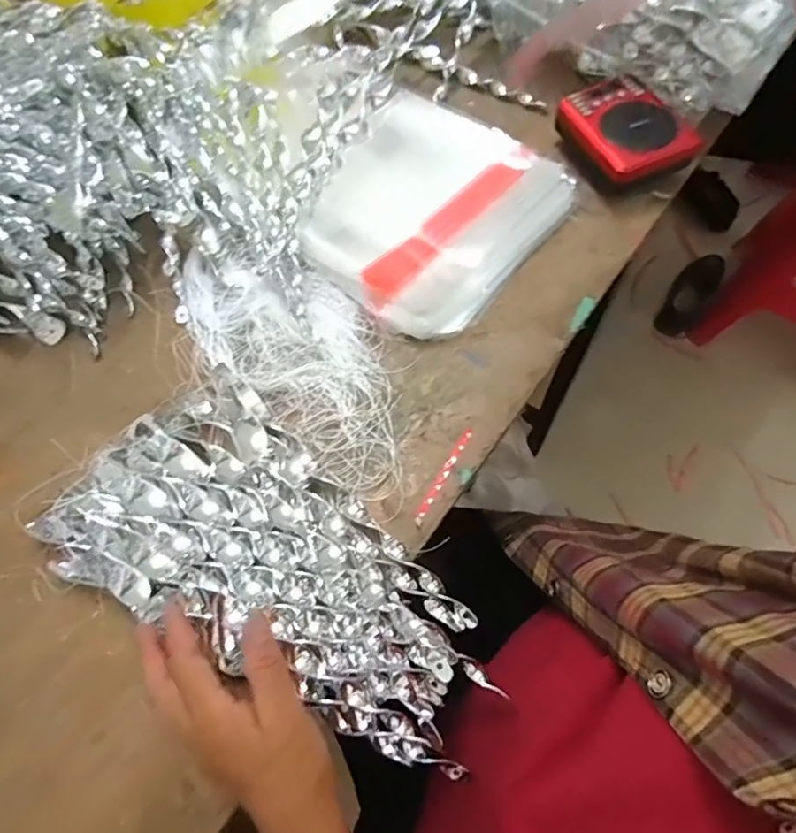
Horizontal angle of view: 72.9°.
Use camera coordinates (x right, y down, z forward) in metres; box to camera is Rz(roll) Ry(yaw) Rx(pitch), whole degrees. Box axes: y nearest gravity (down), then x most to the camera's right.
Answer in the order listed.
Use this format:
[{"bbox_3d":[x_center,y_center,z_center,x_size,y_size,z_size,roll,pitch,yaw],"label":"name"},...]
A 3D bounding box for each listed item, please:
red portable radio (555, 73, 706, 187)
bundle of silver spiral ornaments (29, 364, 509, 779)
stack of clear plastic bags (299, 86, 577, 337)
[{"bbox_3d":[0.221,-0.281,0.537,0.091,0.050,0.133,-21,64,-6],"label":"red portable radio"},{"bbox_3d":[-0.088,0.095,0.376,0.321,0.058,0.174,32,73,16],"label":"bundle of silver spiral ornaments"},{"bbox_3d":[0.018,-0.209,0.539,0.245,0.032,0.238,39,75,14],"label":"stack of clear plastic bags"}]

